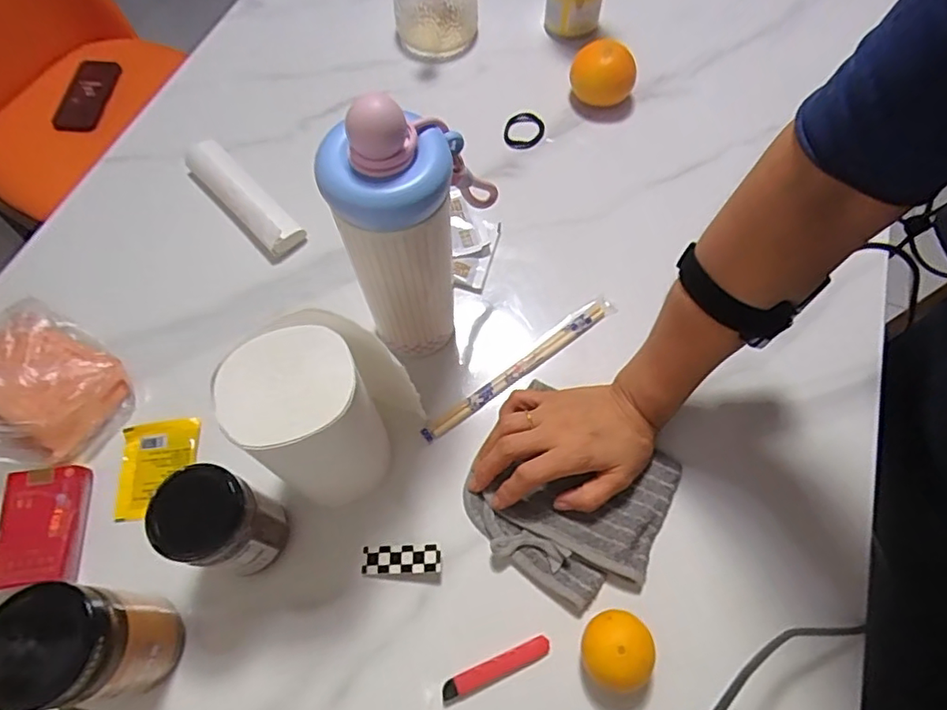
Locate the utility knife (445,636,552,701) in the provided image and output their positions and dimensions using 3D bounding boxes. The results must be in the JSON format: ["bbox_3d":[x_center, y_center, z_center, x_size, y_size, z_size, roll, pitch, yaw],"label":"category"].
[{"bbox_3d":[0.016,0.217,0.400,0.080,0.008,0.013,-21,65,-10],"label":"utility knife"}]

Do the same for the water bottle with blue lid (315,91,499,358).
[{"bbox_3d":[-0.037,-0.085,0.423,0.108,0.237,0.100,-5,64,-2],"label":"water bottle with blue lid"}]

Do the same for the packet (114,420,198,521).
[{"bbox_3d":[-0.257,0.091,0.463,0.057,0.008,0.076,-6,64,-2],"label":"packet"}]

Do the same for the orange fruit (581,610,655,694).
[{"bbox_3d":[0.097,0.200,0.390,0.041,0.041,0.047,10,64,6],"label":"orange fruit"}]

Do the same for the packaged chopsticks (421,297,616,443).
[{"bbox_3d":[0.043,0.011,0.502,0.207,0.015,0.016,-35,68,-15],"label":"packaged chopsticks"}]

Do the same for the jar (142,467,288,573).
[{"bbox_3d":[-0.170,0.118,0.397,0.060,0.103,0.057,0,64,0],"label":"jar"}]

